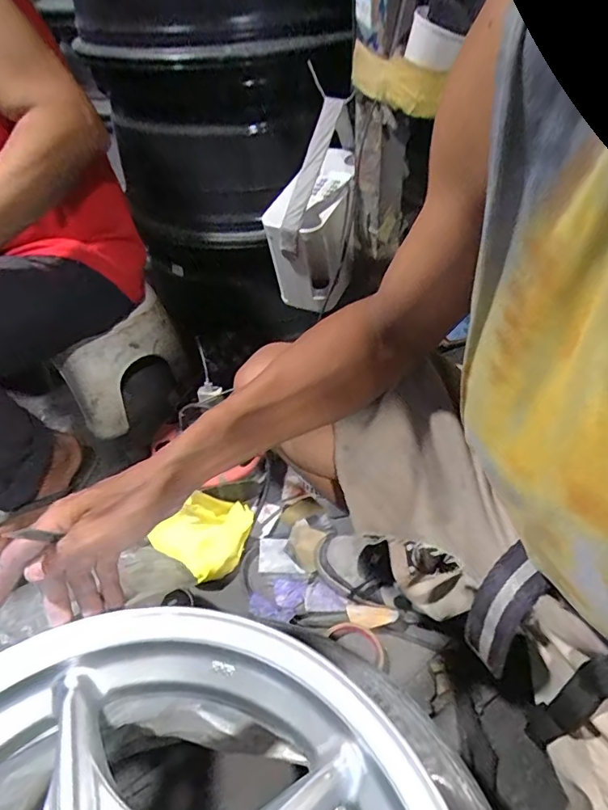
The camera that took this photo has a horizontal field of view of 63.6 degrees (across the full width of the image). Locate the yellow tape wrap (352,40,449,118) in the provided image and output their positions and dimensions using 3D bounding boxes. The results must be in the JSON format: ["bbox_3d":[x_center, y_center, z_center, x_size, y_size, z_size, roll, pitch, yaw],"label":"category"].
[{"bbox_3d":[0.113,-0.400,0.604,0.041,0.055,0.140,-22,47,-20],"label":"yellow tape wrap"}]

